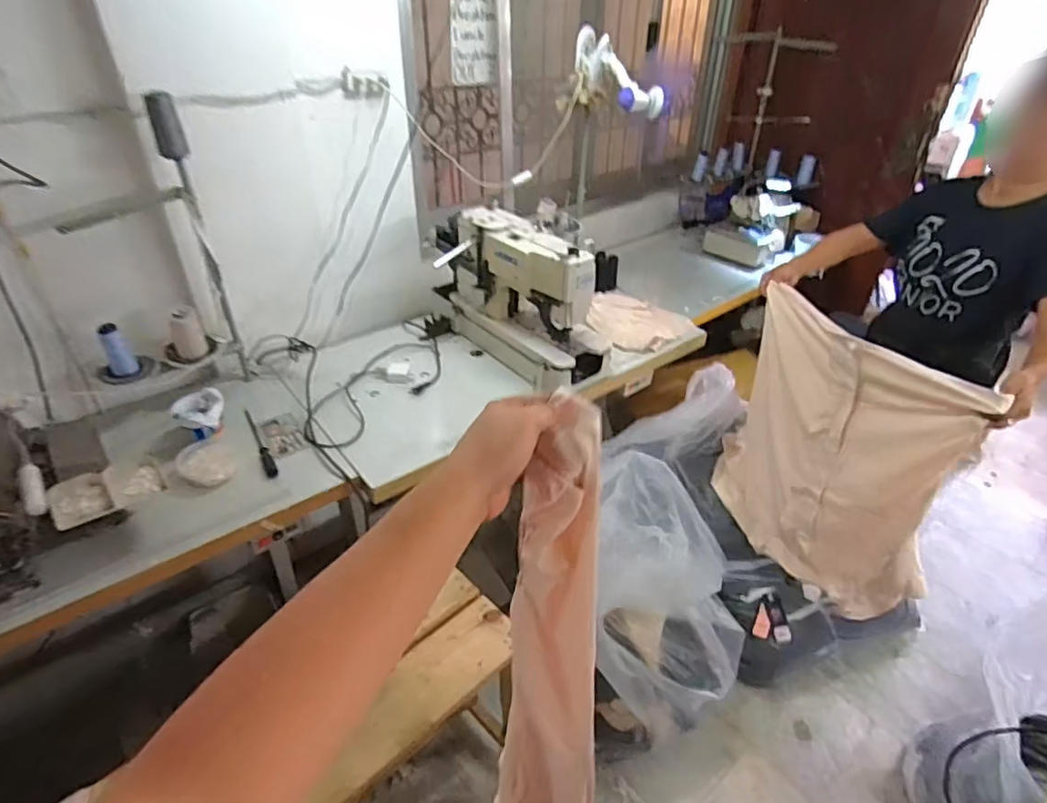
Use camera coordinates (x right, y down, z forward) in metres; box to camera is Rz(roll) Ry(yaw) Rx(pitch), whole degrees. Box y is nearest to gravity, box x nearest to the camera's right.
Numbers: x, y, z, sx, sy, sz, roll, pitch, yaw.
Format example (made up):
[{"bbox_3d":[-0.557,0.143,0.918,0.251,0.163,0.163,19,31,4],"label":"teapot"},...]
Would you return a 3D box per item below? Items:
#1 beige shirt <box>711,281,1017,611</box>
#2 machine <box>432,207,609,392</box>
[{"bbox_3d":[0.698,0.126,1.408,0.131,0.620,0.561,-14,37,-20],"label":"beige shirt"},{"bbox_3d":[-0.039,-0.310,1.582,0.197,0.344,0.604,-20,40,-27],"label":"machine"}]

